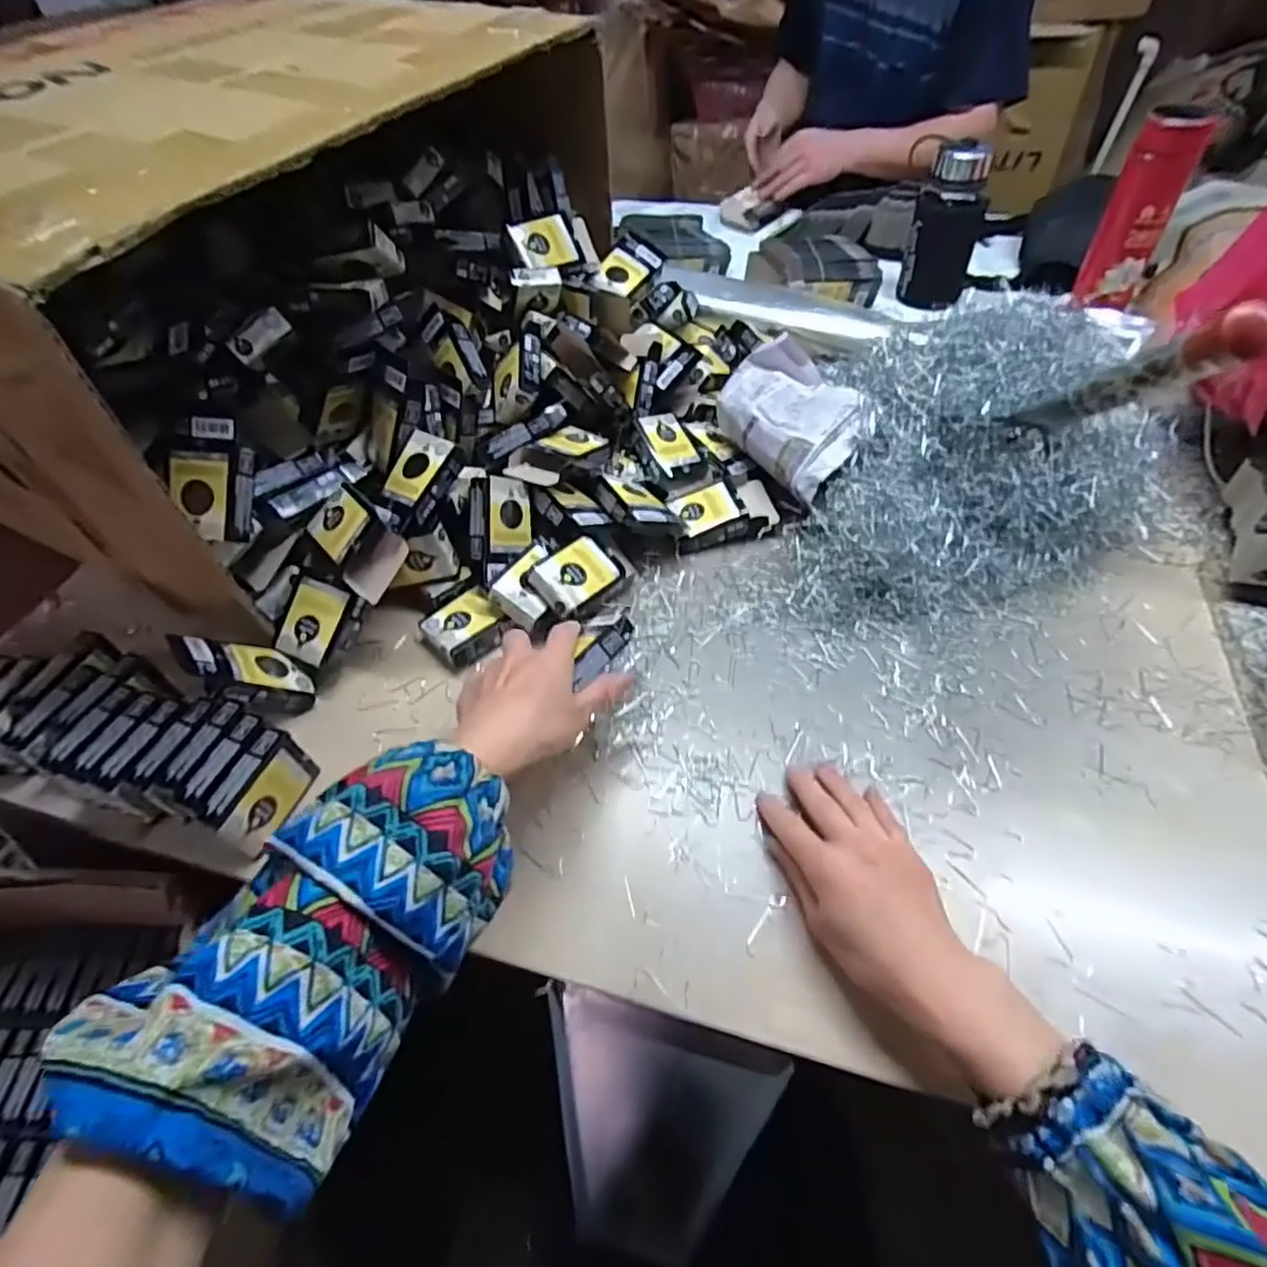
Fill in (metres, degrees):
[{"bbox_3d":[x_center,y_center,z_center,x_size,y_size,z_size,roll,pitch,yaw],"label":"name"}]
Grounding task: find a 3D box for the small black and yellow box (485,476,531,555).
[{"bbox_3d":[-0.112,-0.102,0.575,0.021,0.064,0.046,4,6,43],"label":"small black and yellow box"}]

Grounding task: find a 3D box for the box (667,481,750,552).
[{"bbox_3d":[0.069,-0.112,0.627,0.069,0.027,0.058,-18,57,4],"label":"box"}]

